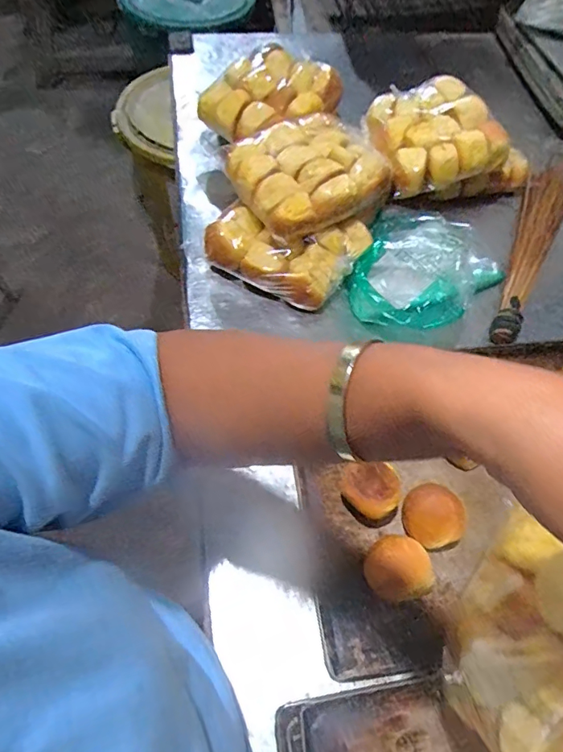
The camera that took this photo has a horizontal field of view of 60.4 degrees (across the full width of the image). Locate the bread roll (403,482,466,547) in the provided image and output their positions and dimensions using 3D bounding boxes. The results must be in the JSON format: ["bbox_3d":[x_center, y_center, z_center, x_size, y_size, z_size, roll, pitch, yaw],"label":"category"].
[{"bbox_3d":[0.154,0.143,0.494,0.058,0.048,0.058,1,60,-1],"label":"bread roll"}]

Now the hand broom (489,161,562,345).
[{"bbox_3d":[0.356,-0.192,0.695,0.065,0.030,0.384,28,62,12],"label":"hand broom"}]

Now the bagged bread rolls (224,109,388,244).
[{"bbox_3d":[0.035,-0.267,0.637,0.189,0.072,0.158,-27,66,-18],"label":"bagged bread rolls"}]

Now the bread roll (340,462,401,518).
[{"bbox_3d":[0.090,0.121,0.498,0.055,0.043,0.051,1,60,-1],"label":"bread roll"}]

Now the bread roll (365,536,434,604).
[{"bbox_3d":[0.108,0.185,0.462,0.056,0.051,0.055,1,60,-1],"label":"bread roll"}]

